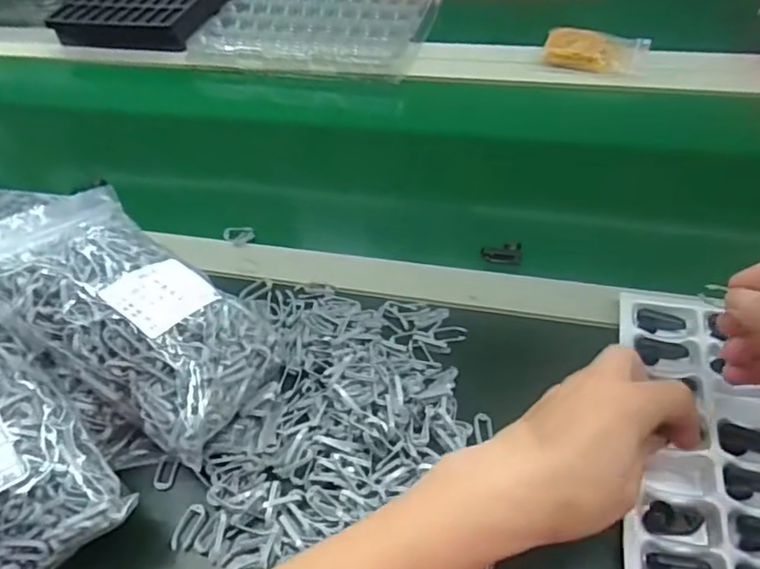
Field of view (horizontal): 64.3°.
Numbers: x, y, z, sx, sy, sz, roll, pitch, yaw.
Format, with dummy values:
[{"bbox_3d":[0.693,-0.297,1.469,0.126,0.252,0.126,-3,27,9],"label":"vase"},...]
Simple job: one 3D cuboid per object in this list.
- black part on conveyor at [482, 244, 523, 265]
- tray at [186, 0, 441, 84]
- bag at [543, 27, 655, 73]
[{"bbox_3d":[0.110,-0.027,0.546,0.036,0.011,0.018,-2,50,4],"label":"black part on conveyor"},{"bbox_3d":[-0.074,-0.366,0.819,0.287,0.016,0.252,11,53,15],"label":"tray"},{"bbox_3d":[0.257,-0.275,0.720,0.114,0.027,0.063,11,53,15],"label":"bag"}]

